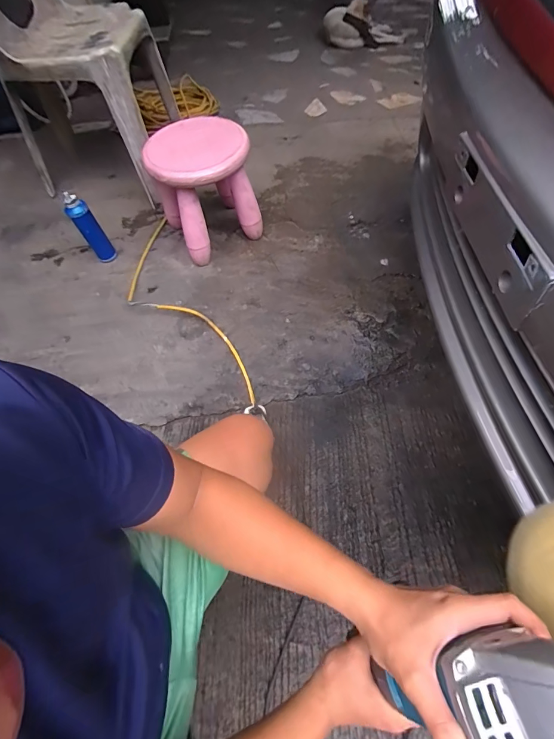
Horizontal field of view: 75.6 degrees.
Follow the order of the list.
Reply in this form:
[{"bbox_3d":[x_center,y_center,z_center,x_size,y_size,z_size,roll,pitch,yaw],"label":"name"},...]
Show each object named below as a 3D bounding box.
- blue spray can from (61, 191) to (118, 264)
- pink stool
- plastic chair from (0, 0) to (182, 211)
[{"bbox_3d":[-0.576,-0.432,1.105,0.070,0.214,0.056,-24,59,-12],"label":"blue spray can"},{"bbox_3d":[-0.214,-0.530,1.069,0.261,0.291,0.255,-21,58,-10],"label":"pink stool"},{"bbox_3d":[-0.702,-1.020,1.134,0.581,0.744,0.605,-6,57,0],"label":"plastic chair"}]

